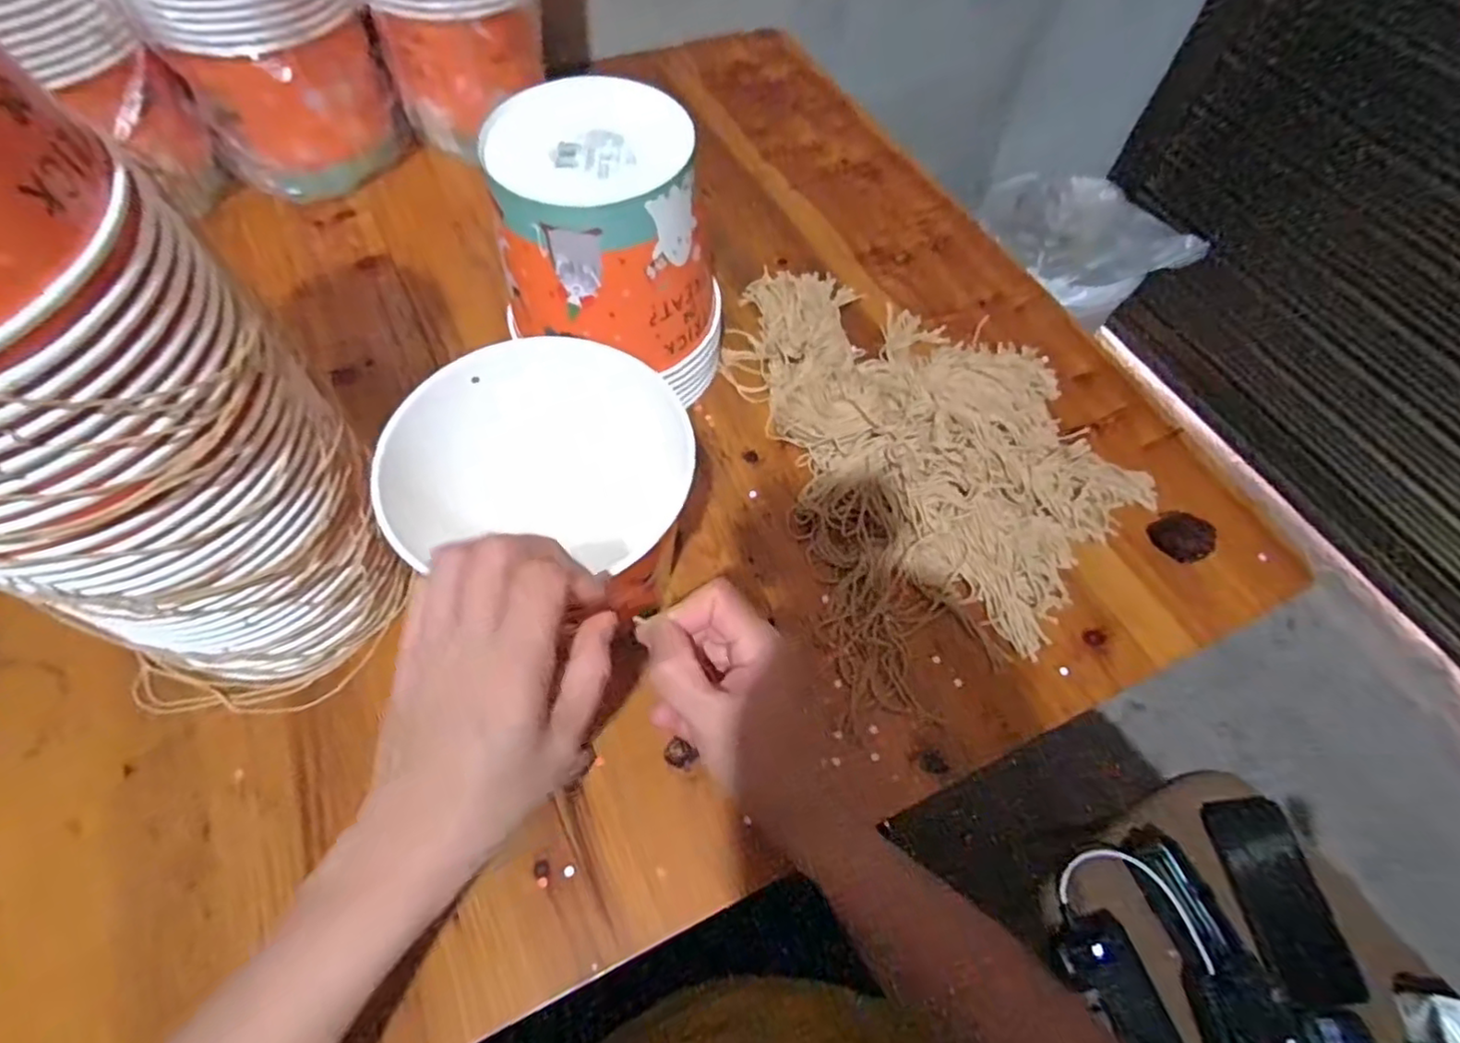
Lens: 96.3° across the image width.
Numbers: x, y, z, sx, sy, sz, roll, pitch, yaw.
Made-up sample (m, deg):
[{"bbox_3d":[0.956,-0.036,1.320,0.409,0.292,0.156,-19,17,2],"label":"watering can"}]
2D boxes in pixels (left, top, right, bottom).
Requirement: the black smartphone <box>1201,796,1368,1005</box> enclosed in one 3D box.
[{"bbox_3d":[0.533,0.360,0.632,0.084,0.011,0.170,-5,61,-6],"label":"black smartphone"}]

